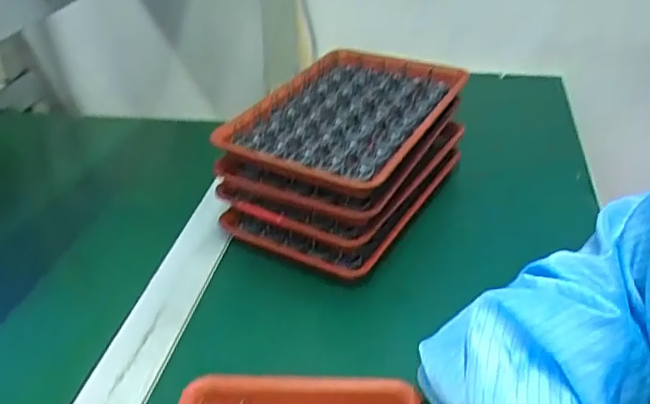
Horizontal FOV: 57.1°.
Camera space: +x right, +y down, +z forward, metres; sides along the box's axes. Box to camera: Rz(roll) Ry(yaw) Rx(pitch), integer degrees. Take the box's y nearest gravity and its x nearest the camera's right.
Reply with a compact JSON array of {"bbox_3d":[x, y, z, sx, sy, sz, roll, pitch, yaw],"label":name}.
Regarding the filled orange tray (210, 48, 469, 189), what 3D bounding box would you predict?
[{"bbox_3d":[0.024,-0.092,0.558,0.162,0.021,0.229,13,38,24],"label":"filled orange tray"}]

